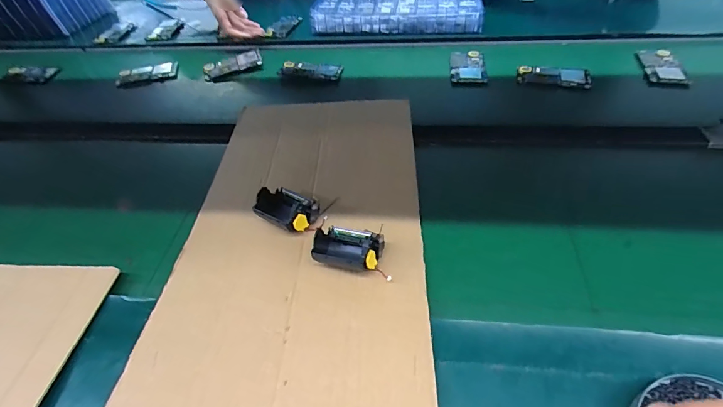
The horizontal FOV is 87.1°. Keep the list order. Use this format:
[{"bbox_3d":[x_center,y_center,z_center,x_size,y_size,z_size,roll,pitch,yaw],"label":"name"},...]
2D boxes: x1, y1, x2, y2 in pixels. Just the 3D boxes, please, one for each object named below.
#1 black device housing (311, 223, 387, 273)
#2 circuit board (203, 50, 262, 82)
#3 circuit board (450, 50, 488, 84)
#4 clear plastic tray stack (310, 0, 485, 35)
[{"bbox_3d":[-0.015,0.048,0.433,0.075,0.048,0.058,10,47,13],"label":"black device housing"},{"bbox_3d":[-0.270,-0.291,0.794,0.127,0.007,0.072,-26,51,-19],"label":"circuit board"},{"bbox_3d":[0.211,-0.272,0.751,0.068,0.005,0.118,3,46,7],"label":"circuit board"},{"bbox_3d":[0.083,-0.465,0.916,0.389,0.051,0.205,-1,47,4],"label":"clear plastic tray stack"}]

